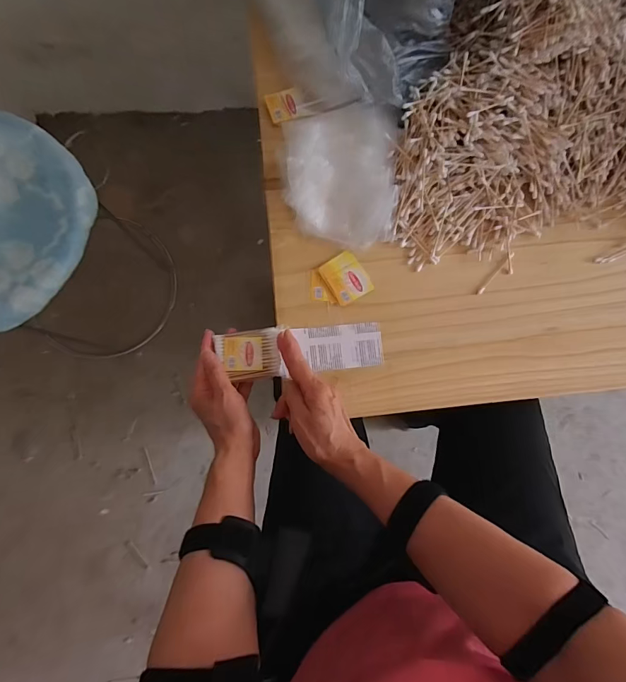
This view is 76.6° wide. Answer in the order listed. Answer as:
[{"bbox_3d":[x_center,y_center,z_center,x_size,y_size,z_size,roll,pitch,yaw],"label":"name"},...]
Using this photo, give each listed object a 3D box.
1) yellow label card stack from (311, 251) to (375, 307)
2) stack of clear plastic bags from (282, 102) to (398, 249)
[{"bbox_3d":[0.033,-0.072,0.485,0.071,0.006,0.058,-31,86,-7],"label":"yellow label card stack"},{"bbox_3d":[0.036,-0.203,0.480,0.135,0.037,0.165,-3,84,-5],"label":"stack of clear plastic bags"}]

